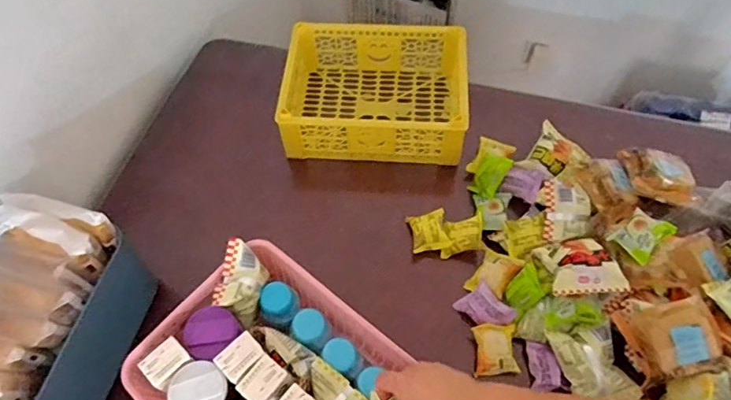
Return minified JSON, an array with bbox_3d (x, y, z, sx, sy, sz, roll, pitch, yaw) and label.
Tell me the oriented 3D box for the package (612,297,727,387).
[{"bbox_3d":[0.377,0.176,0.644,0.106,0.045,0.090,-16,78,15],"label":"package"}]

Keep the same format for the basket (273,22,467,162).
[{"bbox_3d":[0.017,-0.180,0.890,0.299,0.116,0.222,3,60,1],"label":"basket"}]

